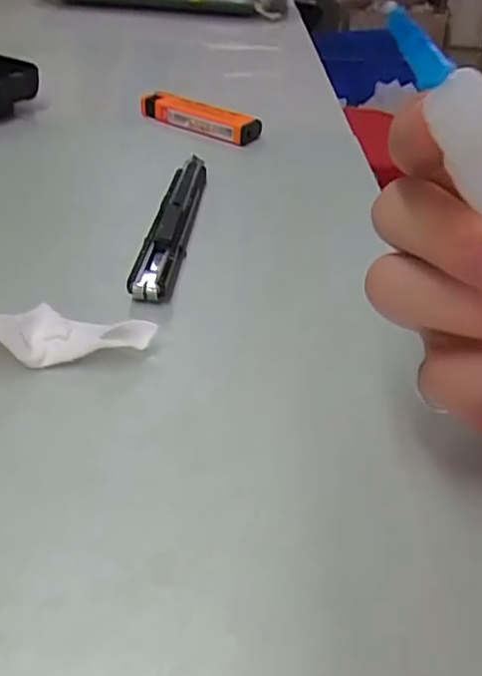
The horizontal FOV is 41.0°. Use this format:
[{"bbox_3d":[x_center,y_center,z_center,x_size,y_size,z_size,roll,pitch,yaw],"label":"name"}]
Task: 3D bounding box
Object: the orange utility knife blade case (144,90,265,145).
[{"bbox_3d":[-0.028,-0.140,0.403,0.083,0.014,0.017,21,41,19],"label":"orange utility knife blade case"}]

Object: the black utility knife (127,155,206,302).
[{"bbox_3d":[-0.031,-0.056,0.302,0.018,0.010,0.129,7,38,2],"label":"black utility knife"}]

